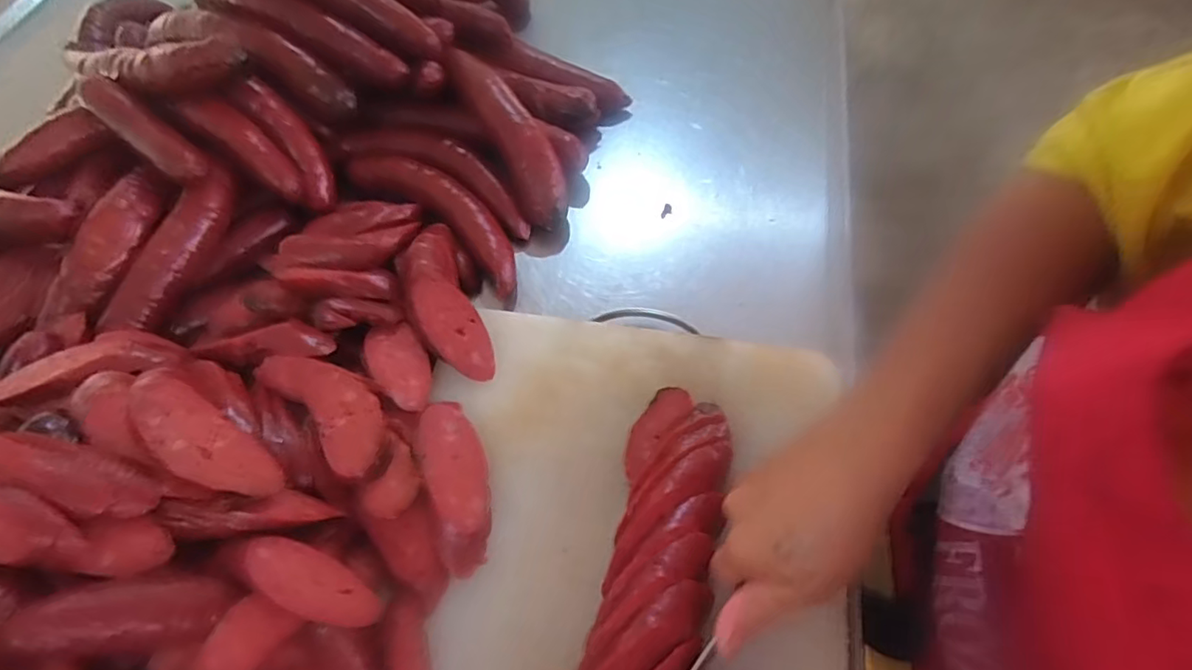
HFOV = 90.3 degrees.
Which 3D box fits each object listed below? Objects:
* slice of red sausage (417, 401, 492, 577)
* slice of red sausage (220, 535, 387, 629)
[{"bbox_3d":[-0.091,0.093,0.386,0.036,0.015,0.113,-18,60,-7],"label":"slice of red sausage"},{"bbox_3d":[-0.163,0.133,0.326,0.094,0.020,0.030,17,62,14],"label":"slice of red sausage"}]

